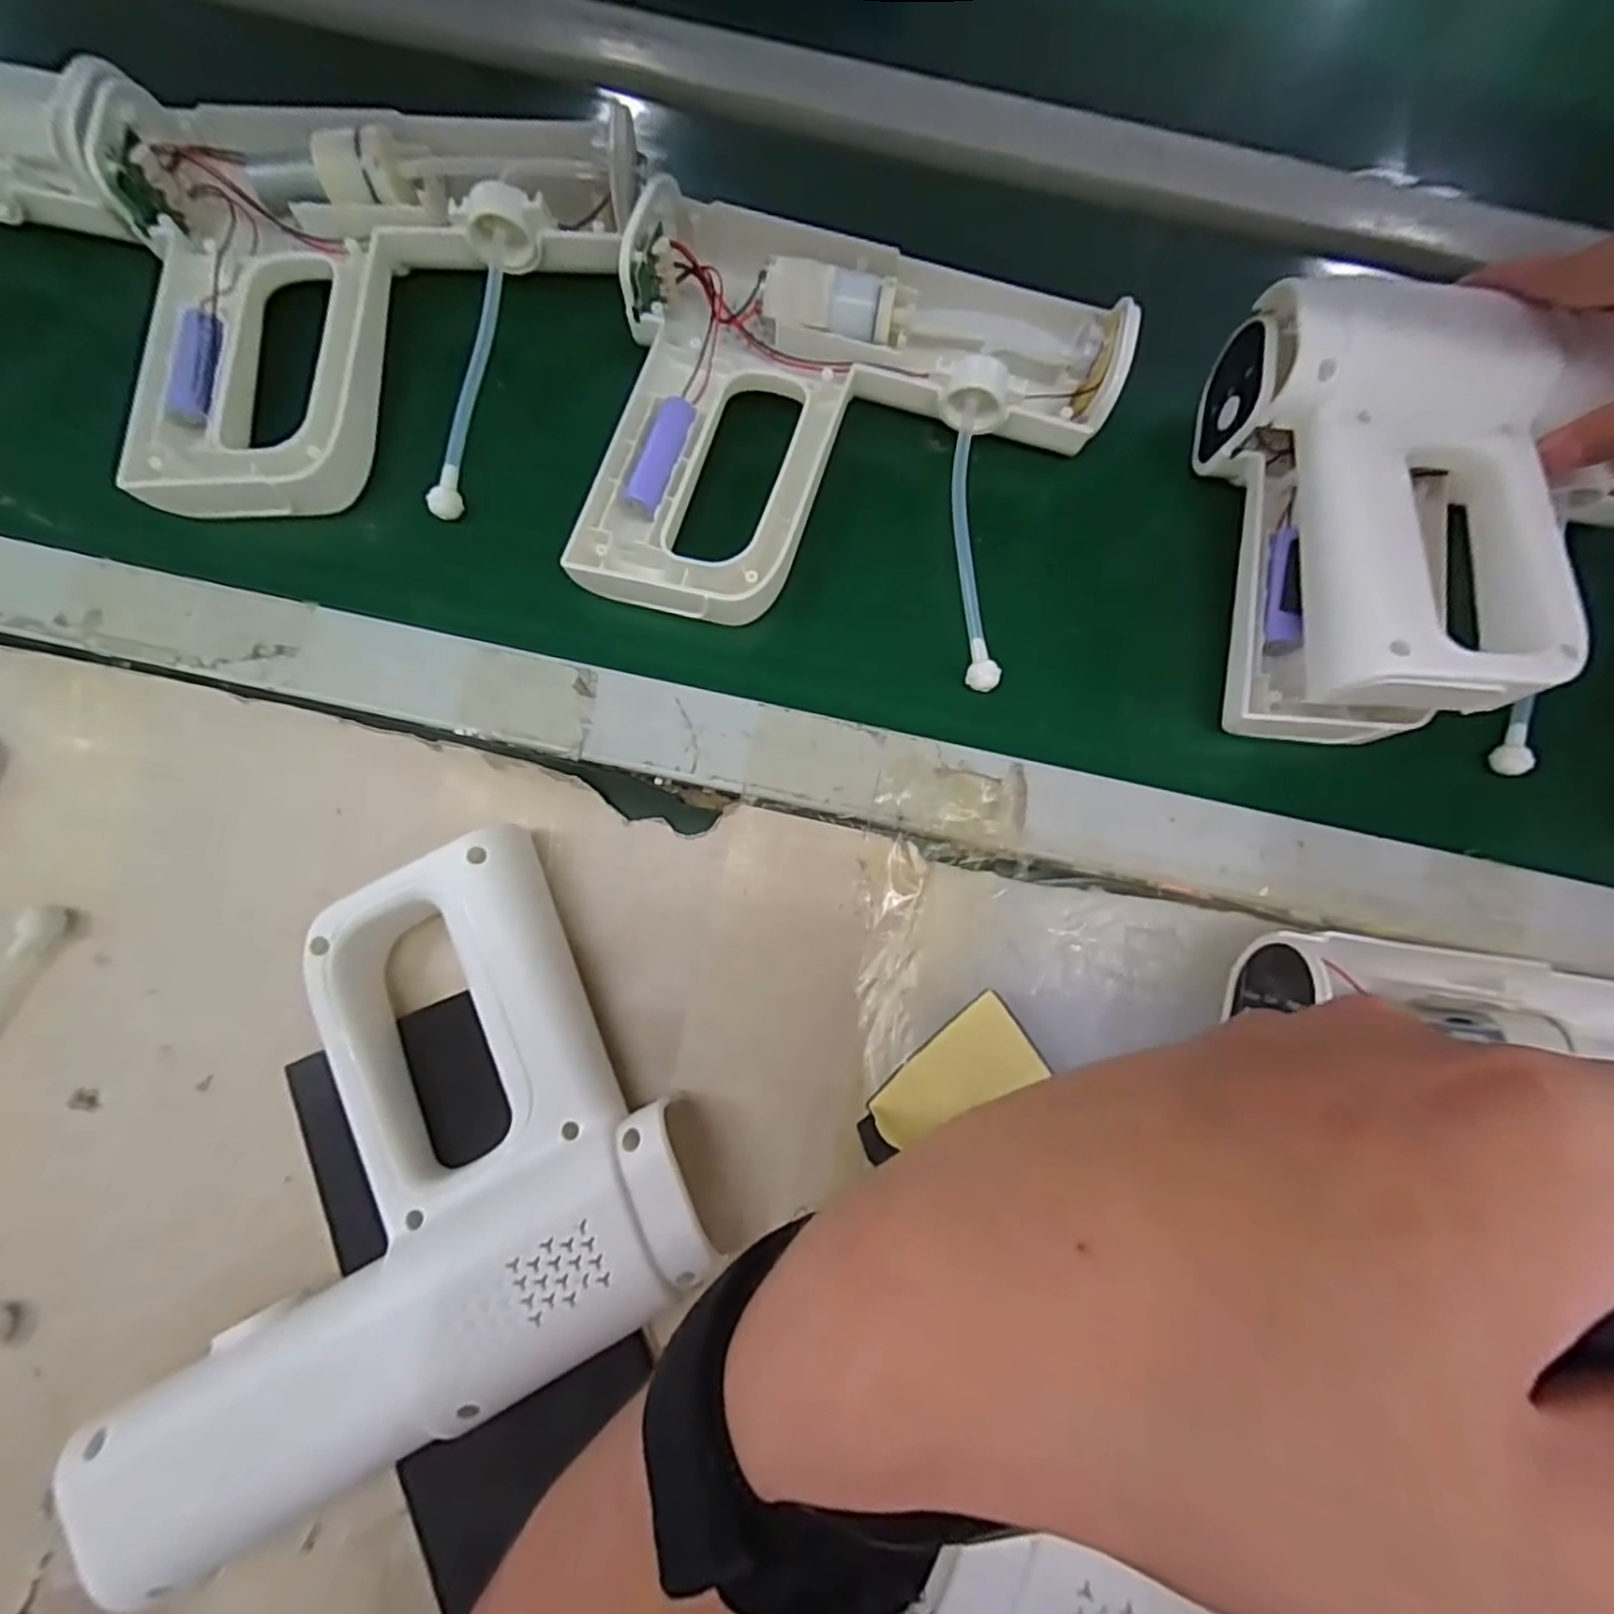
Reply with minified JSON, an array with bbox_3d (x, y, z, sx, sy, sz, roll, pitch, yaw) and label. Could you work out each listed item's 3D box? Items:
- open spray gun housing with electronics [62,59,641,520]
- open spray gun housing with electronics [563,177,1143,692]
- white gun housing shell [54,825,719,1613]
[{"bbox_3d":[-0.178,-0.225,0.305,0.215,0.044,0.178,-9,80,-3],"label":"open spray gun housing with electronics"},{"bbox_3d":[0.020,-0.160,0.312,0.206,0.043,0.180,11,80,1],"label":"open spray gun housing with electronics"},{"bbox_3d":[-0.155,0.133,0.255,0.205,0.043,0.169,-34,82,-7],"label":"white gun housing shell"}]

